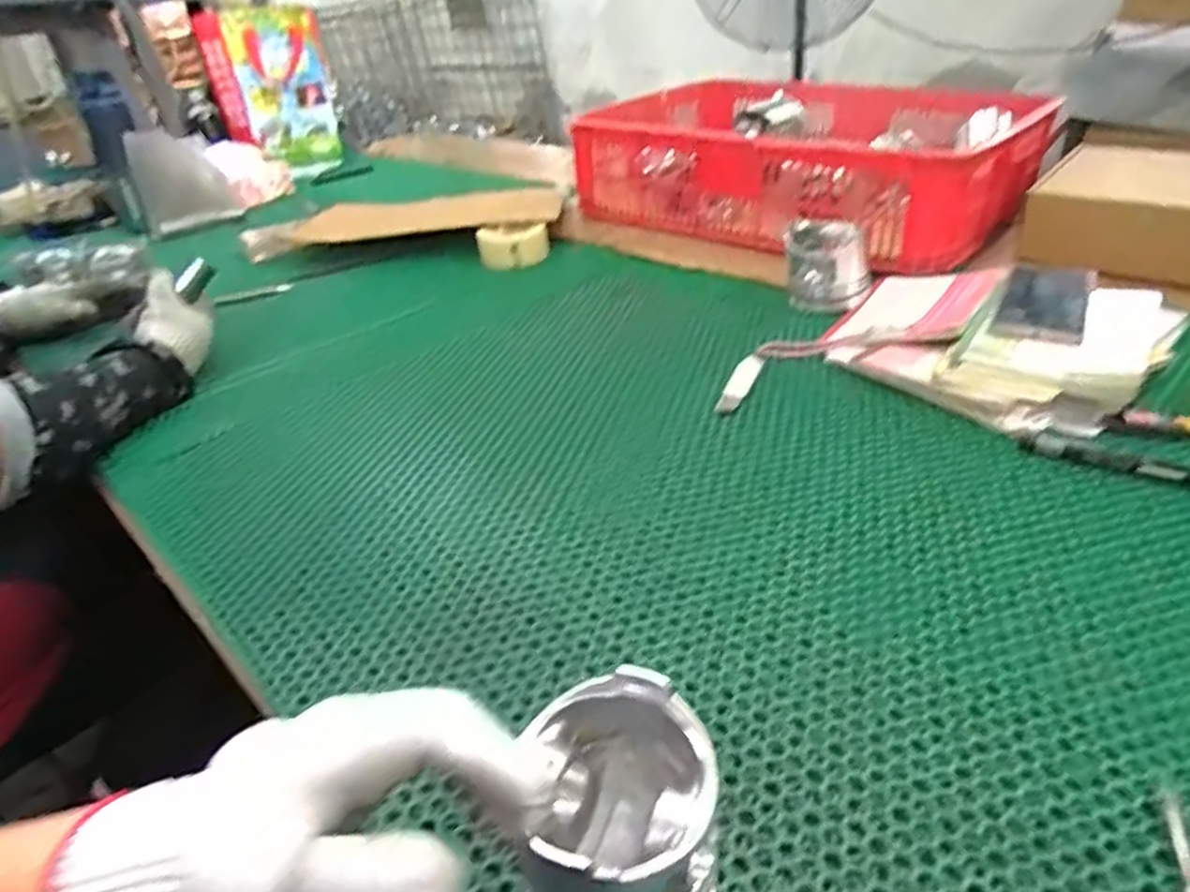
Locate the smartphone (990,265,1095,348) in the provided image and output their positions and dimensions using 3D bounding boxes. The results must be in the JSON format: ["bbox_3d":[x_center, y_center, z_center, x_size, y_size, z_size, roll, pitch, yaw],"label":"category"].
[{"bbox_3d":[0.440,-0.143,0.728,0.073,0.010,0.174,17,37,29],"label":"smartphone"}]

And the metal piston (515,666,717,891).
[{"bbox_3d":[0.011,0.166,0.333,0.080,0.088,0.088,-3,34,2],"label":"metal piston"}]

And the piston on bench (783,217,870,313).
[{"bbox_3d":[0.272,-0.213,0.875,0.093,0.072,0.087,6,36,14],"label":"piston on bench"}]

